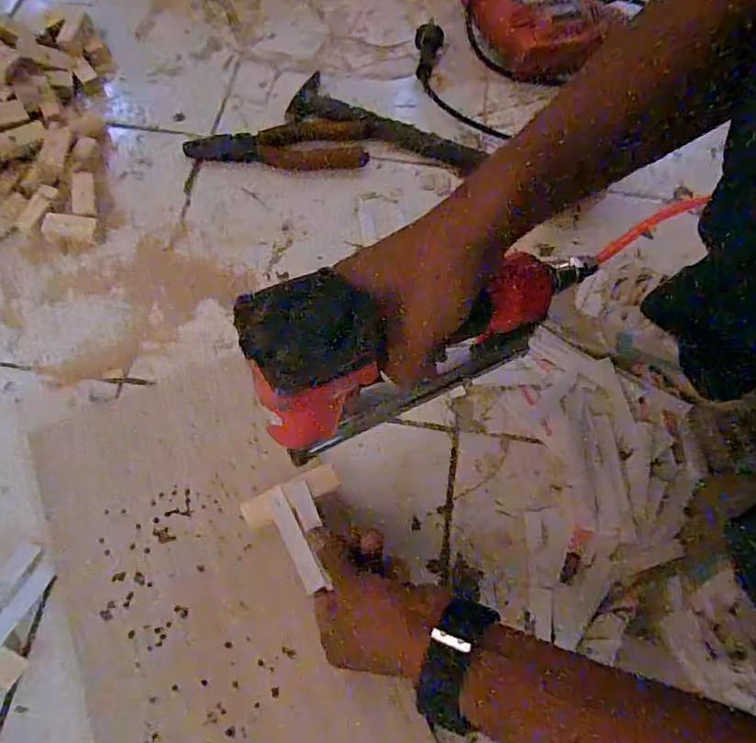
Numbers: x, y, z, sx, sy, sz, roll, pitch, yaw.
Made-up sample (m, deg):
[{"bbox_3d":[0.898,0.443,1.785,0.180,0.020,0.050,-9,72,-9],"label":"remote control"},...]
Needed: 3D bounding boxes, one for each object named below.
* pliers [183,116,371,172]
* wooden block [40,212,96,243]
[{"bbox_3d":[-0.108,-0.246,0.593,0.195,0.014,0.063,-10,68,-7],"label":"pliers"},{"bbox_3d":[-0.306,-0.143,0.532,0.052,0.013,0.024,5,67,-1],"label":"wooden block"}]

